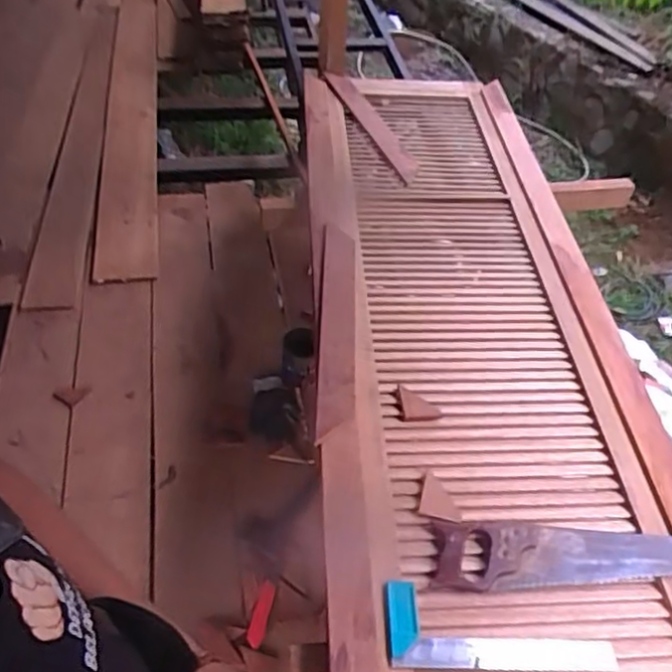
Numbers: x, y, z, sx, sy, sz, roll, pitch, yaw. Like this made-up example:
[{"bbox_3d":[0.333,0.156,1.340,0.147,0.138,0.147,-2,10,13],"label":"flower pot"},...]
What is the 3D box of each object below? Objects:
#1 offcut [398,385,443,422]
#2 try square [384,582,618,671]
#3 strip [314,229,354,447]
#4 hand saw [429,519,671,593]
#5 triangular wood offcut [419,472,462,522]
[{"bbox_3d":[0.150,0.122,1.168,0.071,0.012,0.074,0,47,-6],"label":"offcut"},{"bbox_3d":[0.225,0.400,0.894,0.313,0.032,0.103,2,47,-3],"label":"try square"},{"bbox_3d":[0.002,-0.016,1.226,0.066,0.030,0.499,3,54,-3],"label":"strip"},{"bbox_3d":[0.380,0.327,0.986,0.480,0.042,0.110,1,47,-5],"label":"hand saw"},{"bbox_3d":[0.170,0.264,1.049,0.065,0.013,0.077,12,47,6],"label":"triangular wood offcut"}]

